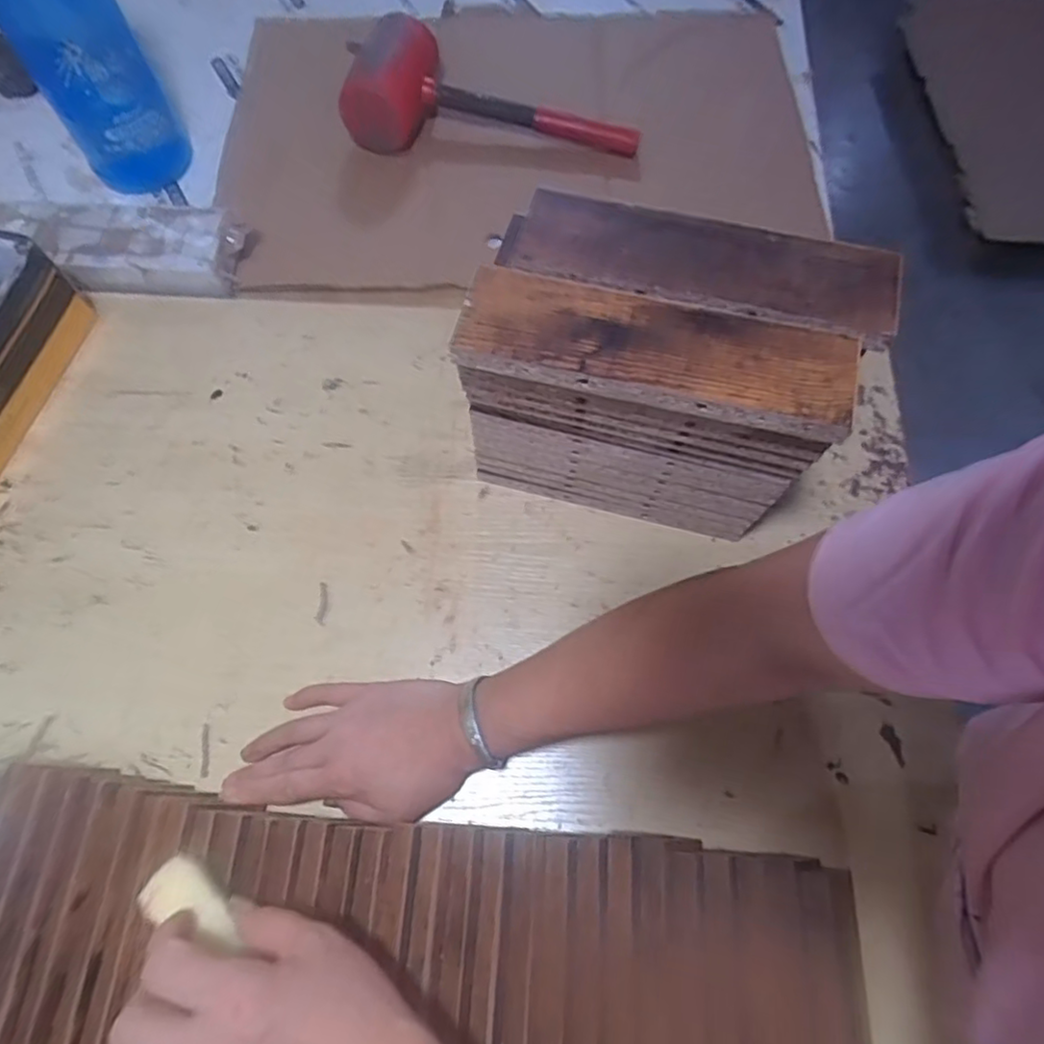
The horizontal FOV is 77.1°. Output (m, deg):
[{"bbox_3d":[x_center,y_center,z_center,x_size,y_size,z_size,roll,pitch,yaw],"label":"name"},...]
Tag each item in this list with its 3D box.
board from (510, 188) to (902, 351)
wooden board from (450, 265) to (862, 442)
[{"bbox_3d":[0.104,-0.149,0.373,0.211,0.008,0.066,15,68,7],"label":"board"},{"bbox_3d":[0.072,-0.095,0.359,0.210,0.014,0.060,13,67,7],"label":"wooden board"}]

